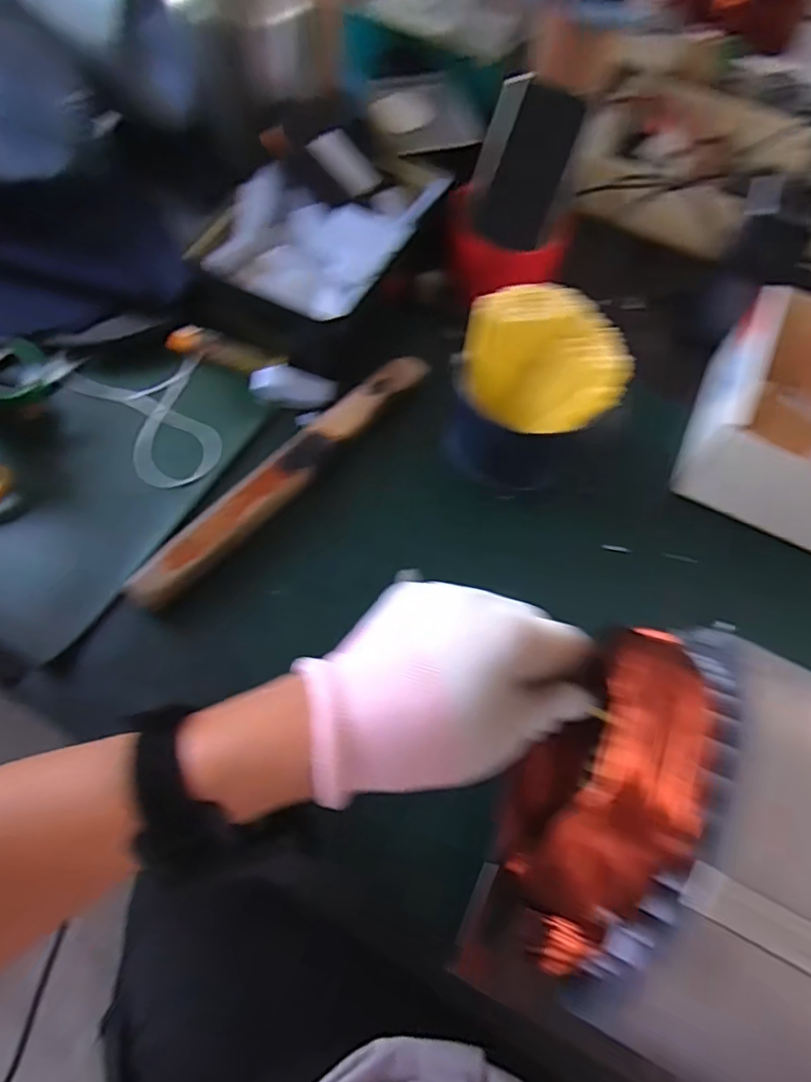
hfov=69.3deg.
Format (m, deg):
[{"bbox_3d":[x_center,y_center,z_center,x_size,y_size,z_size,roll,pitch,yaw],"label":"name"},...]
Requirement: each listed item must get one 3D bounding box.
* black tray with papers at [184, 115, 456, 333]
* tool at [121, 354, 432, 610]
[{"bbox_3d":[-0.067,-0.263,0.496,0.152,0.051,0.215,28,67,11],"label":"black tray with papers"},{"bbox_3d":[-0.082,-0.054,0.433,0.032,0.025,0.277,38,70,15],"label":"tool"}]

